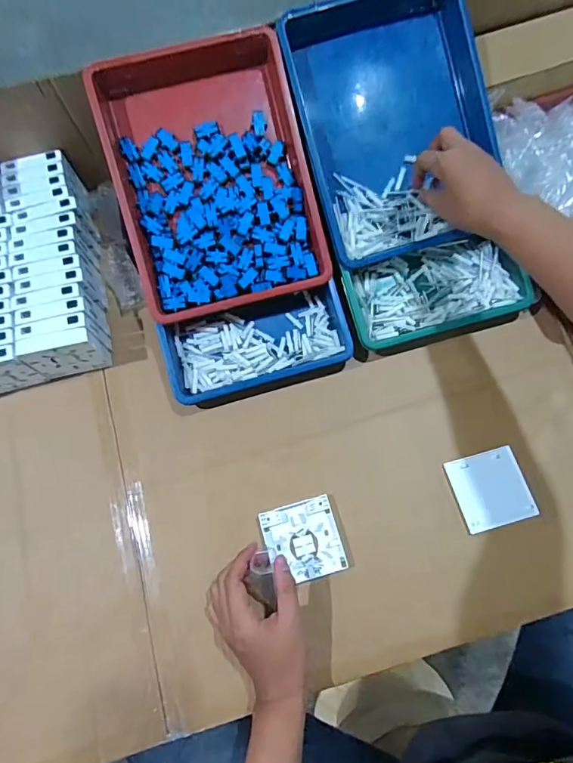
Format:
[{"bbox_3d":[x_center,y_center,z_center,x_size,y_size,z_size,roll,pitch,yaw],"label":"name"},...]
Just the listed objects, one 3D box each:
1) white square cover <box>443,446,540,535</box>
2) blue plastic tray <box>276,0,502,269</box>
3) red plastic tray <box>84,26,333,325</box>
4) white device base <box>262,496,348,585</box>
[{"bbox_3d":[0.248,0.130,0.543,0.088,0.007,0.086,-15,72,-2],"label":"white square cover"},{"bbox_3d":[0.140,-0.330,0.575,0.238,0.051,0.313,-17,95,-1],"label":"blue plastic tray"},{"bbox_3d":[-0.092,-0.255,0.566,0.237,0.060,0.323,-14,92,-2],"label":"red plastic tray"},{"bbox_3d":[0.021,0.188,0.532,0.085,0.008,0.087,-16,72,-3],"label":"white device base"}]

